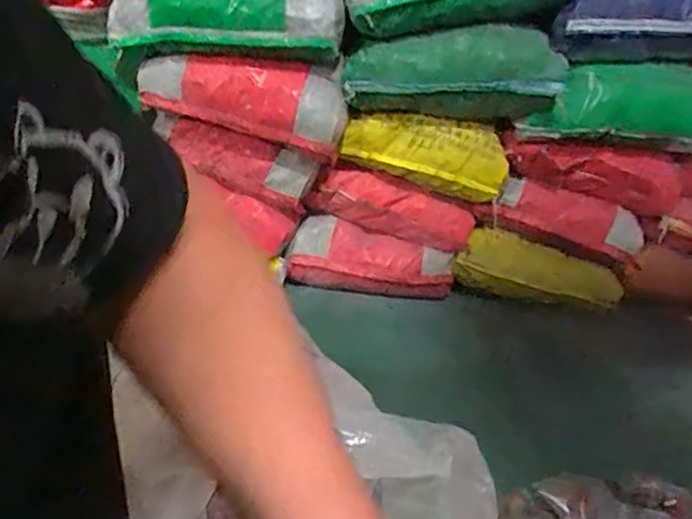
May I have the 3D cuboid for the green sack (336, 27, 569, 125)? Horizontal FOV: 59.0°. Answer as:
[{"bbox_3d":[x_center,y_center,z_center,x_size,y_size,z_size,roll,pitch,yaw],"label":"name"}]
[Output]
[{"bbox_3d":[0.167,-0.289,0.969,0.335,0.155,0.120,6,25,4],"label":"green sack"}]

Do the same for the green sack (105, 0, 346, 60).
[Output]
[{"bbox_3d":[-0.175,-0.410,0.965,0.343,0.149,0.115,4,25,-1],"label":"green sack"}]

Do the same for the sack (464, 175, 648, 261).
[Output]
[{"bbox_3d":[0.439,-0.084,1.208,0.384,0.106,0.071,15,24,-8],"label":"sack"}]

